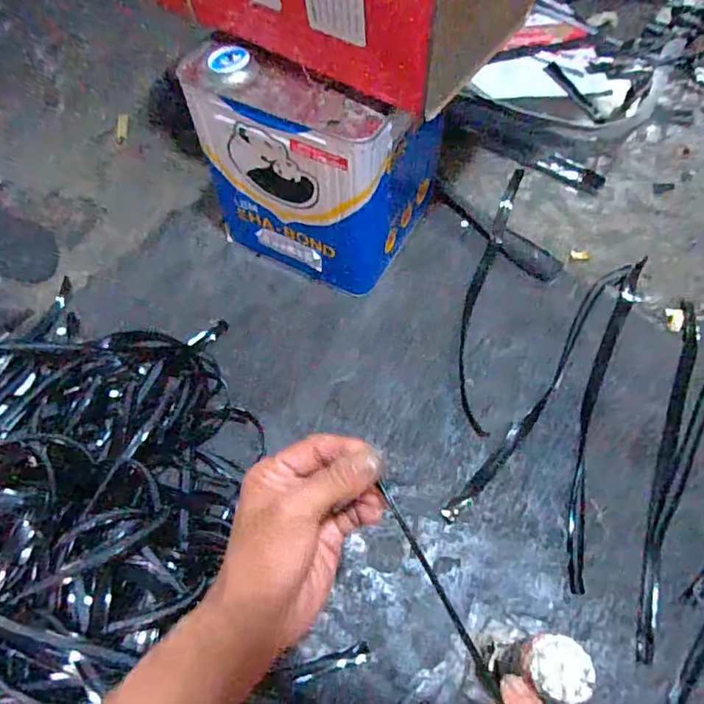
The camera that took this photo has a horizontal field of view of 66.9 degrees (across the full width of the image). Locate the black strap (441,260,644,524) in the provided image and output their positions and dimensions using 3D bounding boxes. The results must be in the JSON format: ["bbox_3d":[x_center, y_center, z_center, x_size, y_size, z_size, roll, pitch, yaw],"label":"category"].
[{"bbox_3d":[0.254,0.025,0.668,0.037,0.018,0.462,34,68,16],"label":"black strap"}]

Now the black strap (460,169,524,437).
[{"bbox_3d":[0.190,-0.103,0.732,0.053,0.024,0.445,12,63,6],"label":"black strap"}]

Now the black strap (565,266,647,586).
[{"bbox_3d":[0.311,0.050,0.653,0.044,0.017,0.463,20,64,10],"label":"black strap"}]

